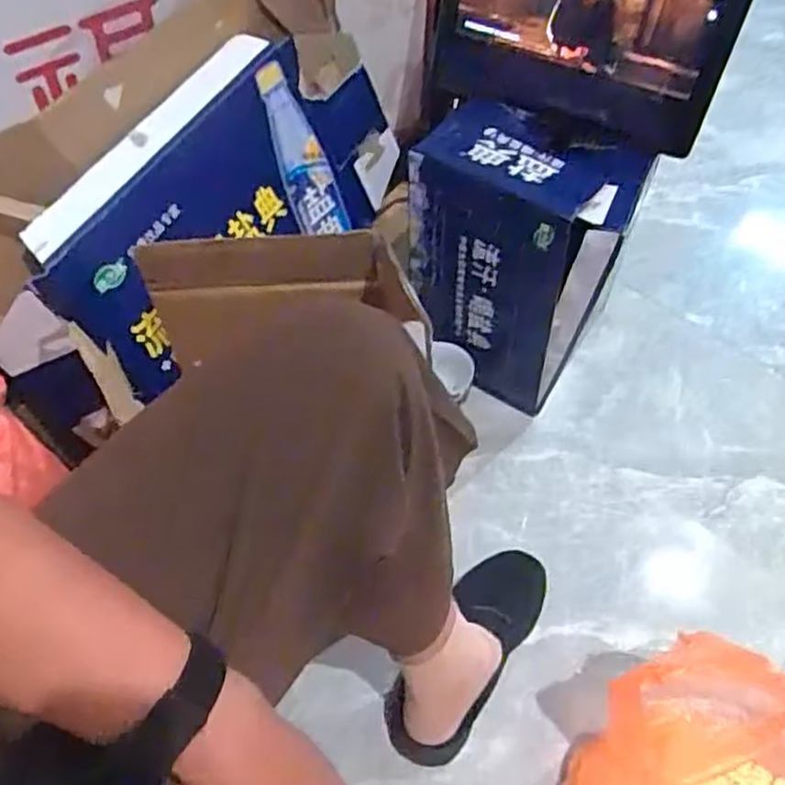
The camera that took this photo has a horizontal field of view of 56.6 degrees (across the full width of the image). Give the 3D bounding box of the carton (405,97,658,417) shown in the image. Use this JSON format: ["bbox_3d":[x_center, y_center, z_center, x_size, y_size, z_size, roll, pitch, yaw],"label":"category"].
[{"bbox_3d":[0.152,-0.174,0.898,0.232,0.294,0.179,25,56,18],"label":"carton"}]

